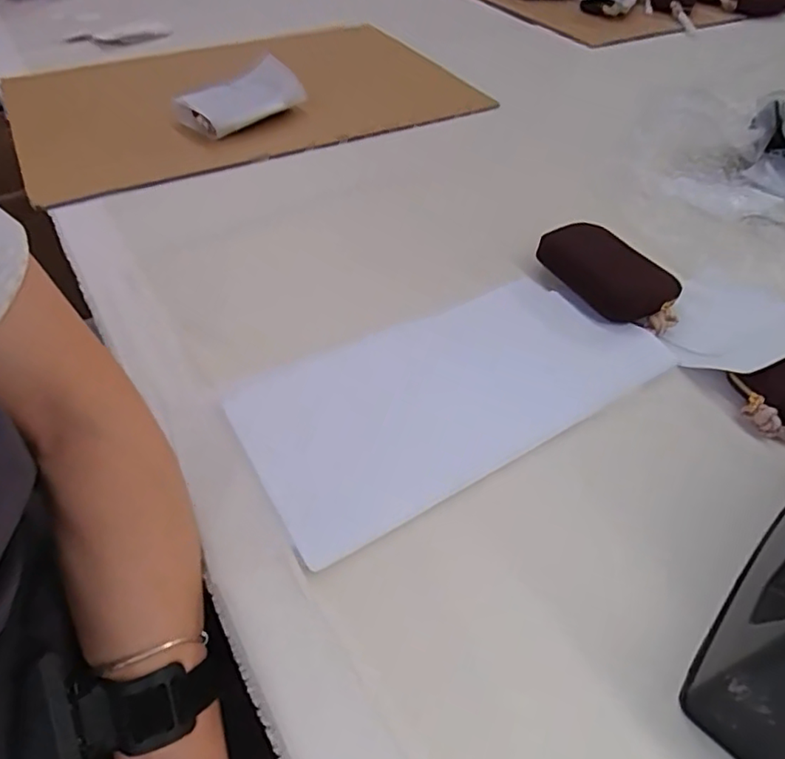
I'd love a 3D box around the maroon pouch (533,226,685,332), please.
[{"bbox_3d":[0.194,-0.091,0.494,0.076,0.021,0.128,-28,54,-25],"label":"maroon pouch"}]

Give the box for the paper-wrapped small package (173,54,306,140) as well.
[{"bbox_3d":[-0.182,-0.348,0.689,0.143,0.039,0.072,-32,56,-27],"label":"paper-wrapped small package"}]

